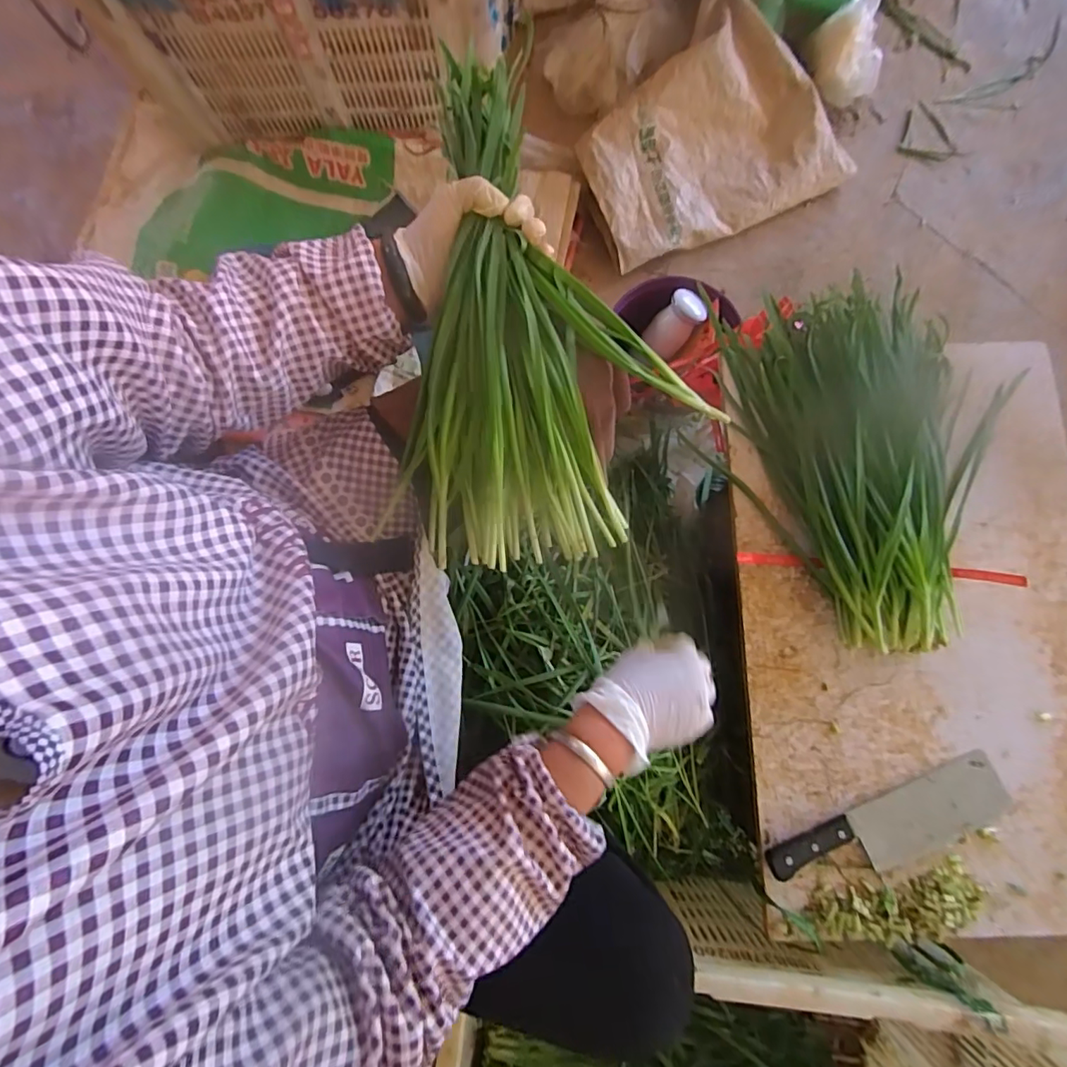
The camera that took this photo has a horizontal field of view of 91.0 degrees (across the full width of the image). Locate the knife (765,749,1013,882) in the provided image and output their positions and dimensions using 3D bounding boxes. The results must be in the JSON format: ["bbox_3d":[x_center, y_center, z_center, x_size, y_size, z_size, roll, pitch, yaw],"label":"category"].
[{"bbox_3d":[0.375,0.313,0.547,0.258,0.014,0.069,-21,82,-3],"label":"knife"}]

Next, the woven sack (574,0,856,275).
[{"bbox_3d":[0.309,-0.760,0.979,0.473,0.150,0.379,-25,80,-5],"label":"woven sack"}]

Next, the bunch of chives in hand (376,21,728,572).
[{"bbox_3d":[0.021,-0.160,0.445,0.245,0.118,0.378,11,79,2],"label":"bunch of chives in hand"}]

